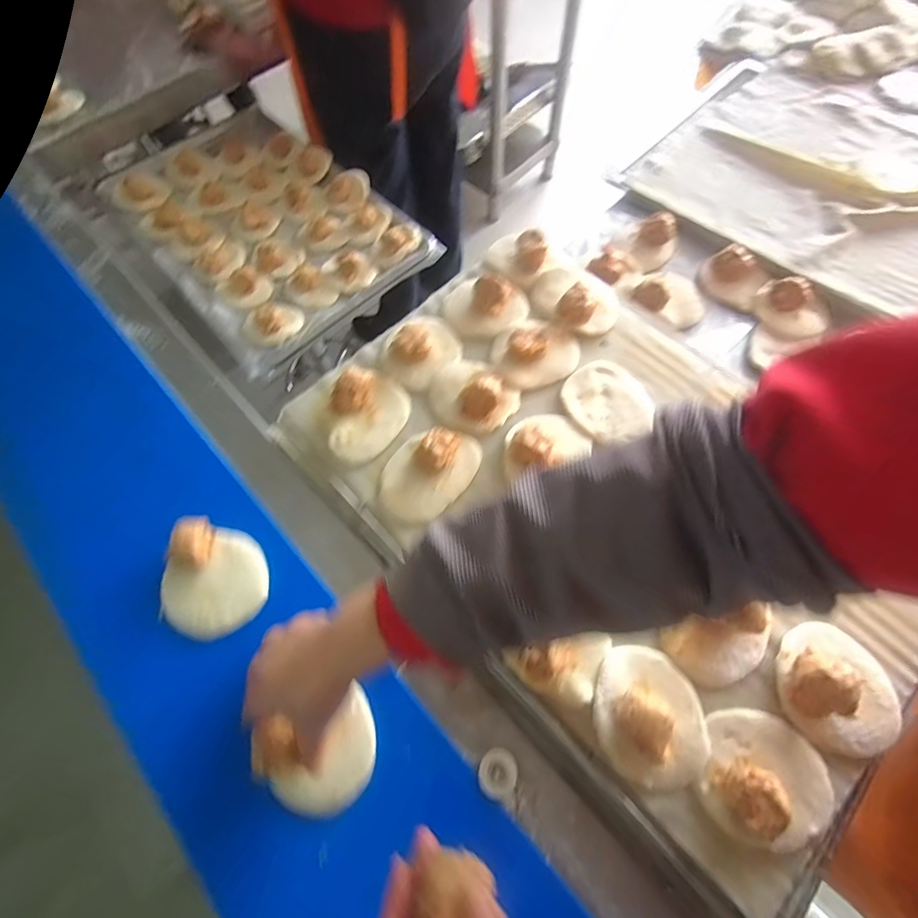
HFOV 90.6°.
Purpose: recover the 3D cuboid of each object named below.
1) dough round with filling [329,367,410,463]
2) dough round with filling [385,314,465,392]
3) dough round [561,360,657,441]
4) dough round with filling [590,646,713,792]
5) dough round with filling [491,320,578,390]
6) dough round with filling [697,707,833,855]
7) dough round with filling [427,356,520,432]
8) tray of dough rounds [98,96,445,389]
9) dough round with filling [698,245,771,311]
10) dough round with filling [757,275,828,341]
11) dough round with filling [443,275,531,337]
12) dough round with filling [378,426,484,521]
[{"bbox_3d":[-0.095,-0.051,0.477,0.078,0.032,0.099,-4,66,0],"label":"dough round with filling"},{"bbox_3d":[-0.044,-0.130,0.511,0.084,0.036,0.093,39,73,17],"label":"dough round with filling"},{"bbox_3d":[0.161,-0.063,0.488,0.092,0.008,0.088,-1,66,2],"label":"dough round"},{"bbox_3d":[0.153,0.200,0.354,0.087,0.038,0.099,4,66,4],"label":"dough round with filling"},{"bbox_3d":[0.085,-0.126,0.506,0.100,0.034,0.087,-28,68,-10],"label":"dough round with filling"},{"bbox_3d":[0.235,0.239,0.336,0.090,0.034,0.086,-1,66,2],"label":"dough round with filling"},{"bbox_3d":[0.015,-0.073,0.481,0.088,0.037,0.078,37,72,17],"label":"dough round with filling"},{"bbox_3d":[-0.384,-0.457,0.854,0.399,0.054,0.604,-42,71,-15],"label":"tray of dough rounds"},{"bbox_3d":[0.368,-0.243,0.604,0.081,0.029,0.067,39,73,17],"label":"dough round with filling"},{"bbox_3d":[0.425,-0.194,0.580,0.070,0.023,0.088,-14,66,-4],"label":"dough round with filling"},{"bbox_3d":[0.031,-0.186,0.537,0.098,0.033,0.084,16,67,9],"label":"dough round with filling"},{"bbox_3d":[-0.030,0.007,0.447,0.075,0.034,0.111,41,73,18],"label":"dough round with filling"}]

